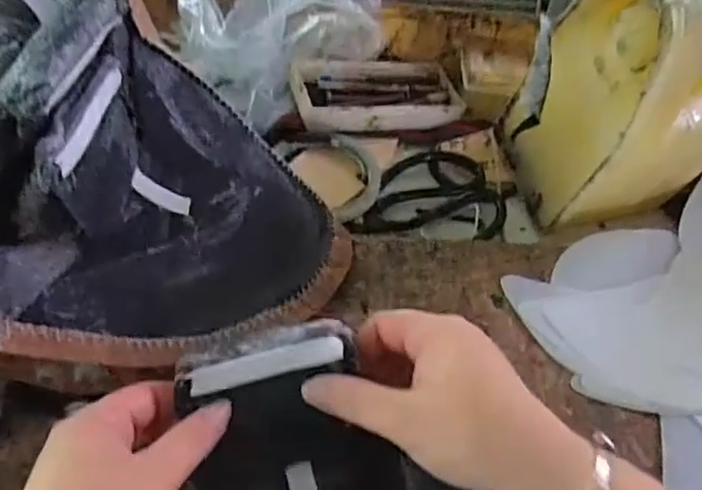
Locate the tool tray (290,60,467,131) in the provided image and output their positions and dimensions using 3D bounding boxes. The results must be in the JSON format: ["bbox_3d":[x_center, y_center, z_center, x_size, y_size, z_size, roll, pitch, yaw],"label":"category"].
[{"bbox_3d":[0.024,-0.134,0.559,0.147,0.032,0.074,-11,55,-12],"label":"tool tray"}]

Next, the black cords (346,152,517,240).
[{"bbox_3d":[0.066,-0.044,0.515,0.133,0.018,0.084,0,54,-5],"label":"black cords"}]

